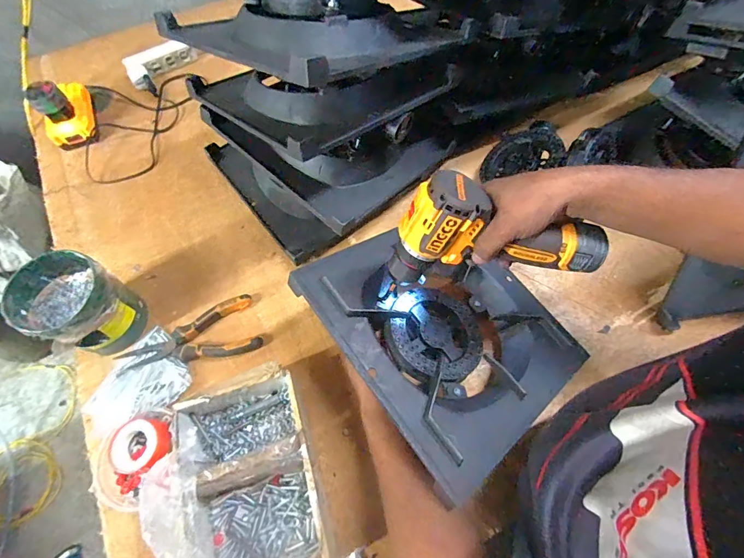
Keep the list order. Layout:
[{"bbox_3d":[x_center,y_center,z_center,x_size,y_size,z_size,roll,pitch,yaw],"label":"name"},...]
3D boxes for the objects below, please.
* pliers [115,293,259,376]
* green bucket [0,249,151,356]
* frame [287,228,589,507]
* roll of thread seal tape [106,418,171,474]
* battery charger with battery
[{"bbox_3d":[-0.268,0.094,0.572,0.198,0.018,0.086,-21,66,-8],"label":"pliers"},{"bbox_3d":[-0.396,0.038,0.543,0.107,0.120,0.101,-1,65,1],"label":"green bucket"},{"bbox_3d":[0.090,0.061,0.503,0.290,0.055,0.293,-25,66,-39],"label":"frame"},{"bbox_3d":[-0.294,0.210,0.493,0.075,0.018,0.062,-1,65,1],"label":"roll of thread seal tape"},{"bbox_3d":[-0.572,-0.317,0.727,0.081,0.115,0.126,-18,66,-6],"label":"battery charger with battery"}]

